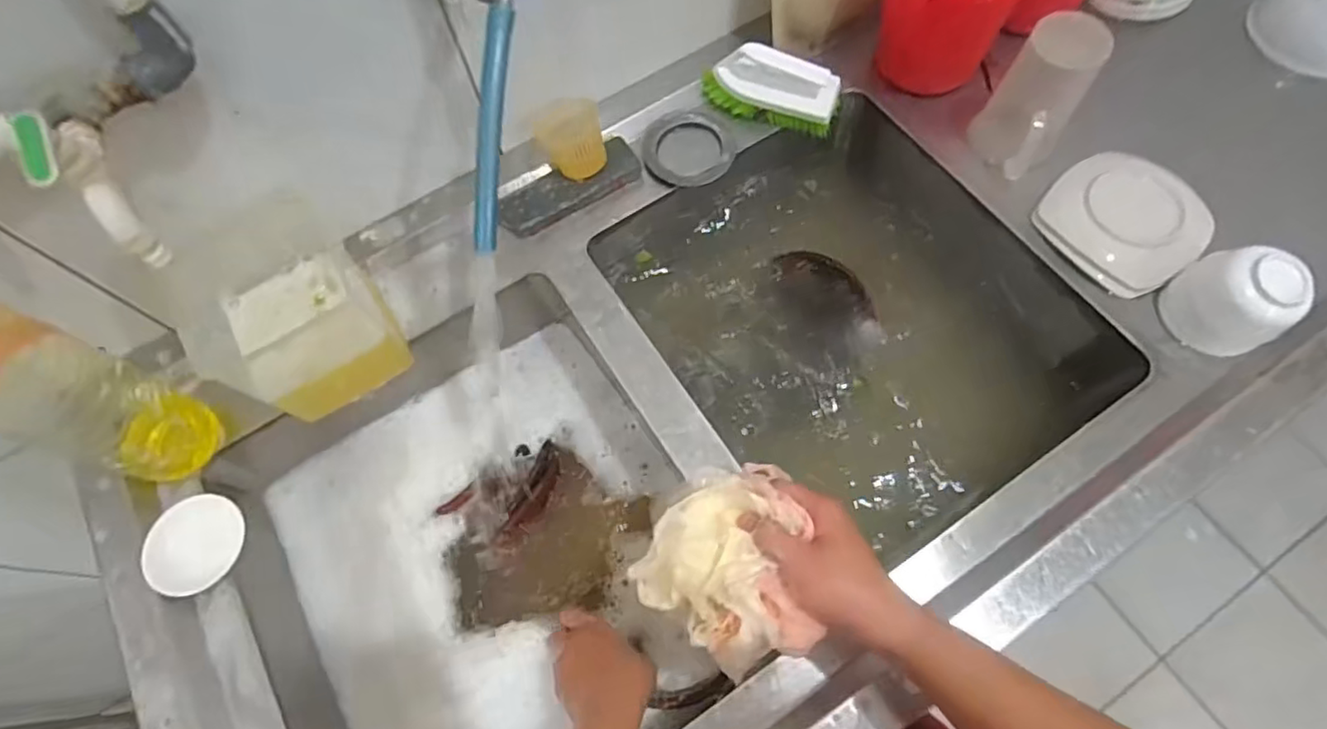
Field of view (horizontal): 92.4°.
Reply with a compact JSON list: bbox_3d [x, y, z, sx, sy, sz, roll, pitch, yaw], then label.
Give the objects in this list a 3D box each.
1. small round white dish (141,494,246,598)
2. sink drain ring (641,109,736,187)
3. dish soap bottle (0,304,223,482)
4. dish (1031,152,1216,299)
[{"bbox_3d":[-0.436,0.167,0.591,0.083,0.023,0.091,-1,66,2],"label":"small round white dish"},{"bbox_3d":[0.029,-0.253,0.745,0.106,0.015,0.096,25,80,7],"label":"sink drain ring"},{"bbox_3d":[-0.498,0.014,0.503,0.074,0.311,0.085,16,68,9],"label":"dish soap bottle"},{"bbox_3d":[0.481,-0.154,0.659,0.133,0.045,0.146,-31,69,-10],"label":"dish"}]

